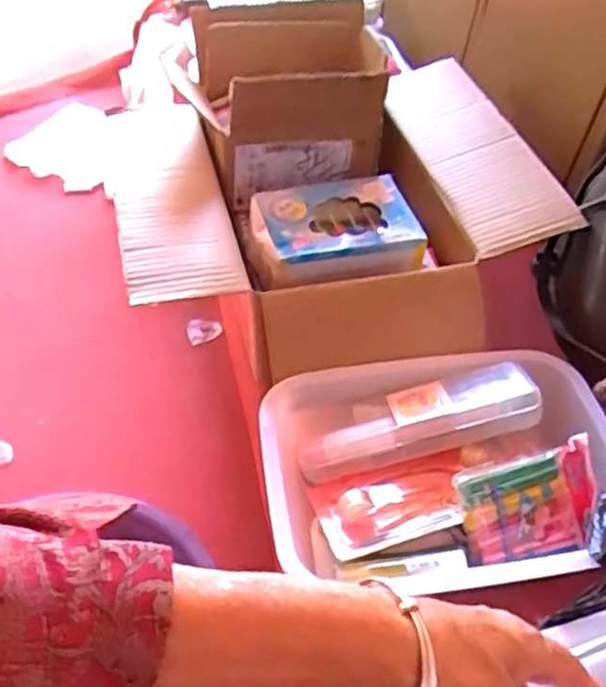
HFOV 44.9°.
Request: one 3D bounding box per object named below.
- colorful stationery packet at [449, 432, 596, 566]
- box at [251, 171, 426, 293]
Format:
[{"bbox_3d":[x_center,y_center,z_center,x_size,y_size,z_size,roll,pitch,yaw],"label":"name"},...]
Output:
[{"bbox_3d":[0.180,0.128,0.583,0.112,0.017,0.080,-10,88,-10],"label":"colorful stationery packet"},{"bbox_3d":[0.028,-0.114,0.721,0.161,0.042,0.116,-9,47,-12],"label":"box"}]

